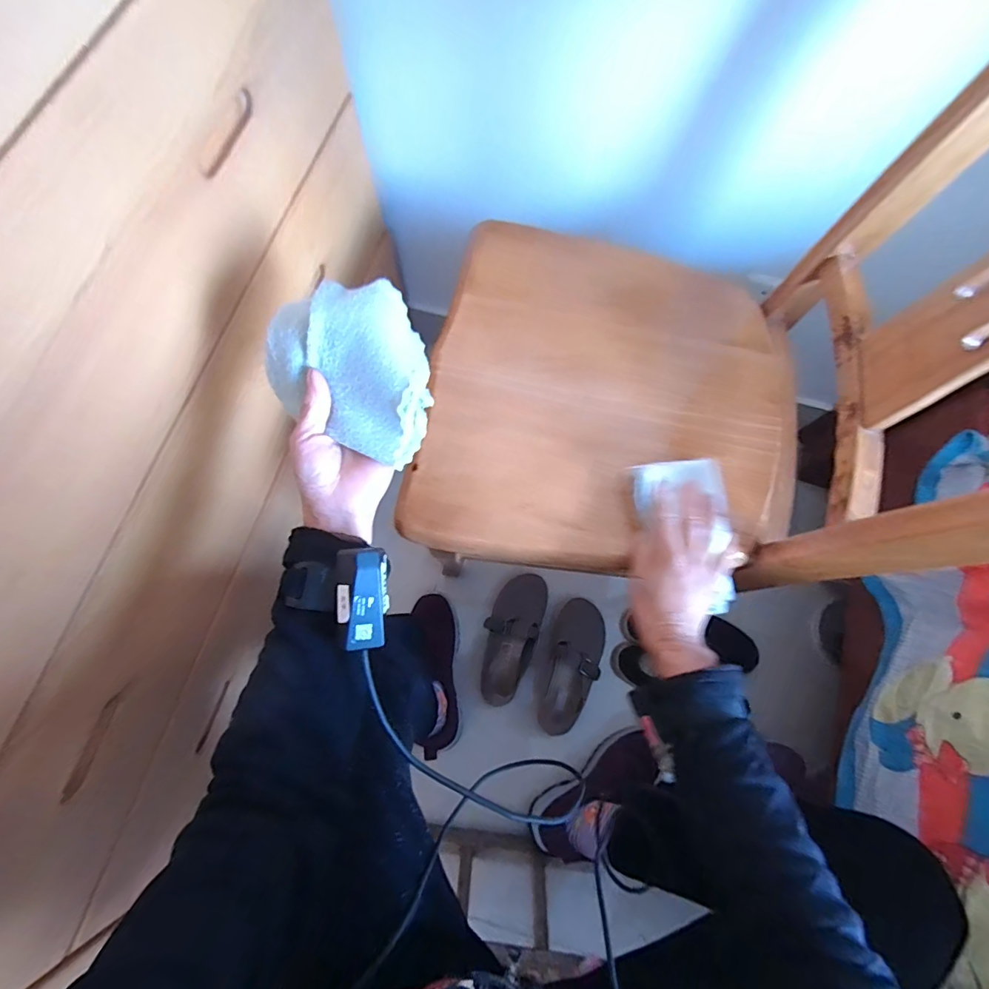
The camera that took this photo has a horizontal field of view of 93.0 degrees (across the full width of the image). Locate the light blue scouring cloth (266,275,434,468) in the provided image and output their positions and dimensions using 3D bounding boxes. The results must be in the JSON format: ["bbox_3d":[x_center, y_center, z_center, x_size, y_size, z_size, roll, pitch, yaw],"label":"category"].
[{"bbox_3d":[-0.104,-0.104,0.365,0.132,0.051,0.115,32,75,8],"label":"light blue scouring cloth"}]

